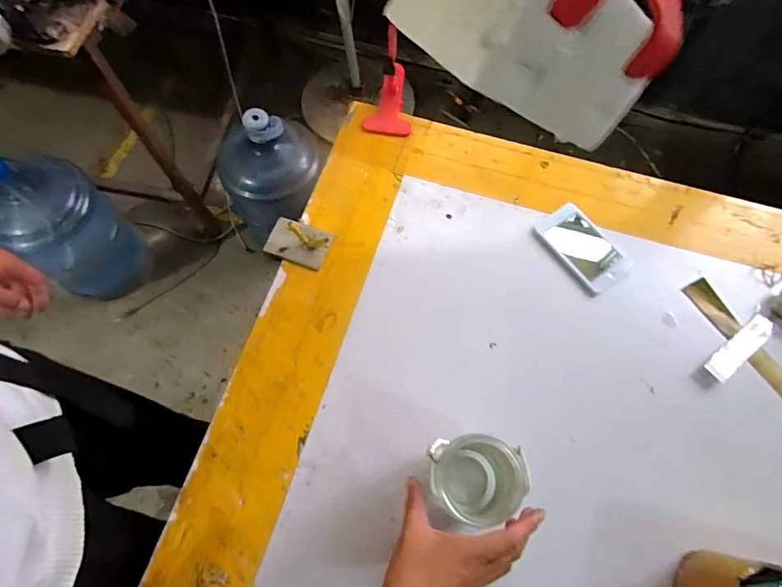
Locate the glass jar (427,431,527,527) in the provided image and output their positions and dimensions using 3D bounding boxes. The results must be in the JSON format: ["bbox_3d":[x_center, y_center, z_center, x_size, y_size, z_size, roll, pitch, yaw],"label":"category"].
[{"bbox_3d":[0.083,0.191,0.472,0.083,0.103,0.078,1,69,-1],"label":"glass jar"}]

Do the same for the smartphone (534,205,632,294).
[{"bbox_3d":[0.261,-0.063,0.623,0.074,0.009,0.126,-35,74,-14],"label":"smartphone"}]

